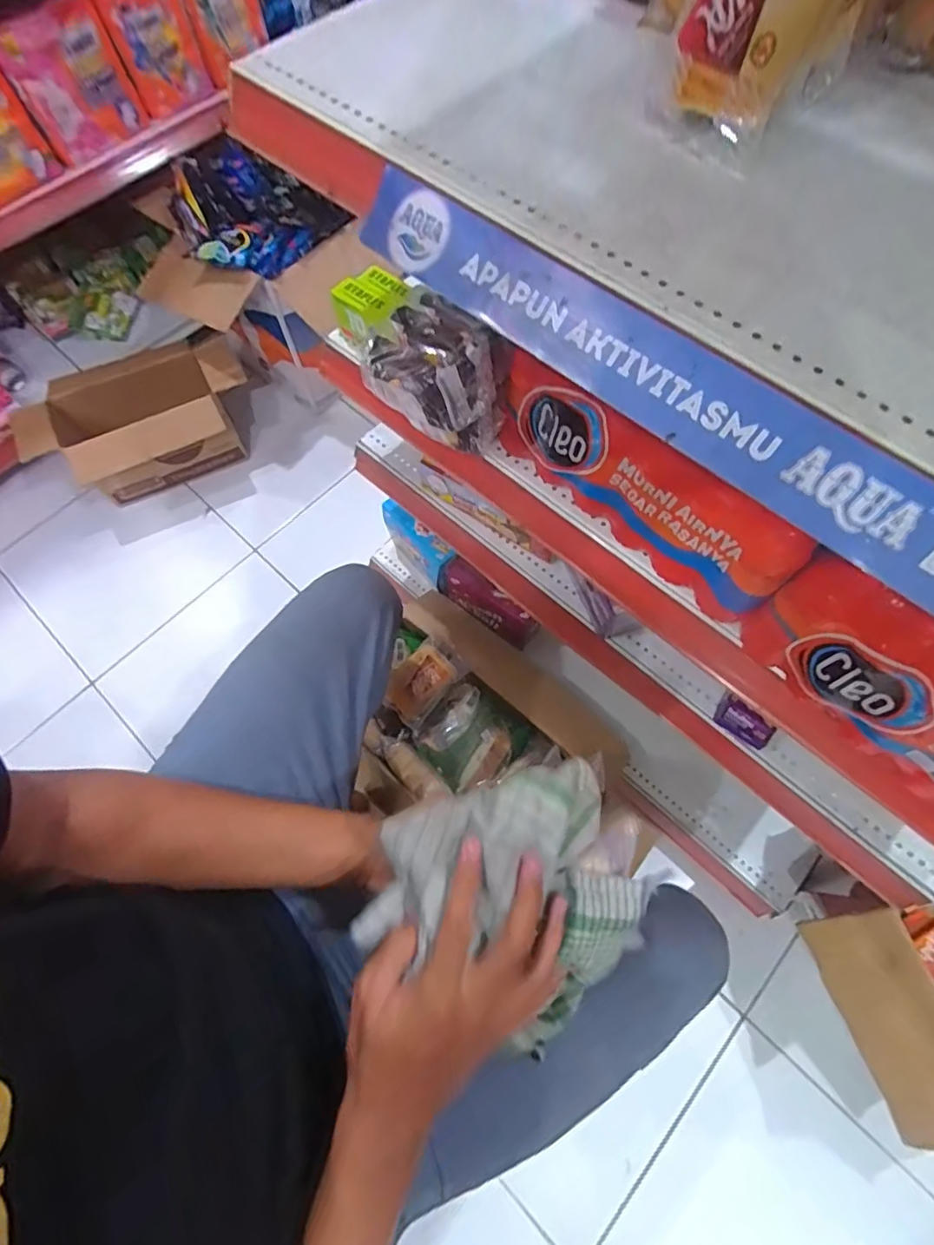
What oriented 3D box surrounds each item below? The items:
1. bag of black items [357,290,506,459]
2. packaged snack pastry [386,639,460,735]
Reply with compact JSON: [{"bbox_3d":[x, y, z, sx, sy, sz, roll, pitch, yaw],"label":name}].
[{"bbox_3d":[-0.025,-0.221,0.517,0.095,0.108,0.109,-42,73,-14],"label":"bag of black items"},{"bbox_3d":[-0.072,0.094,0.848,0.079,0.041,0.121,37,73,15],"label":"packaged snack pastry"}]

